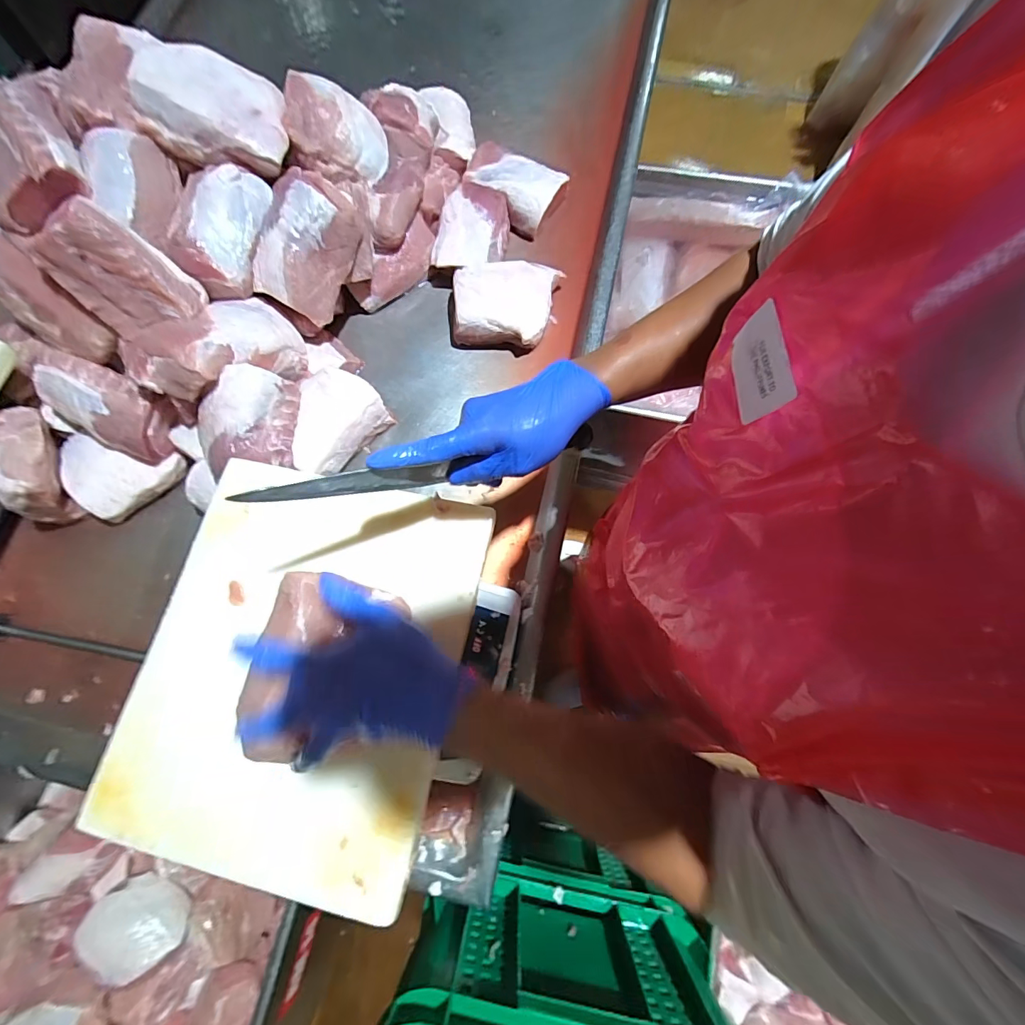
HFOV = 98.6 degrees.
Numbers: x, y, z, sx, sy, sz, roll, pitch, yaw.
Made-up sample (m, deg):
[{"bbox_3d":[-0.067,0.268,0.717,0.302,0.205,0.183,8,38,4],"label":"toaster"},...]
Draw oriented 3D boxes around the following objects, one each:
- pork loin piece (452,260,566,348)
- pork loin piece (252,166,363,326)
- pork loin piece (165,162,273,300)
[{"bbox_3d":[-0.010,-0.335,0.719,0.167,0.064,0.135,1,73,3],"label":"pork loin piece"},{"bbox_3d":[-0.291,-0.380,0.626,0.097,0.104,0.178,22,75,9],"label":"pork loin piece"},{"bbox_3d":[-0.400,-0.388,0.606,0.101,0.075,0.178,16,89,-29],"label":"pork loin piece"}]

